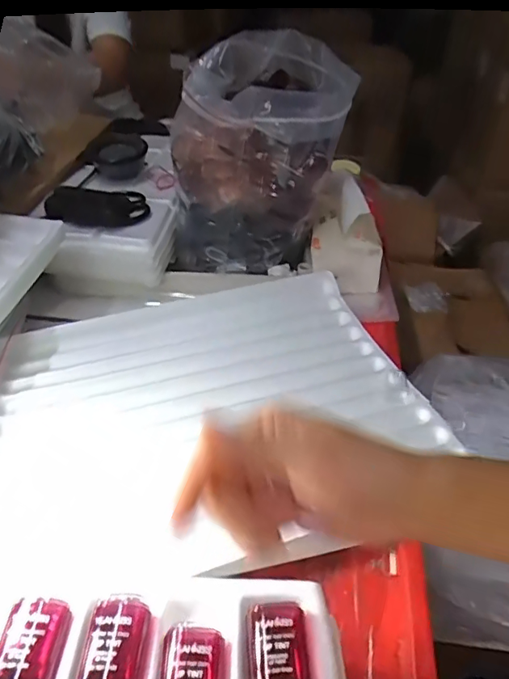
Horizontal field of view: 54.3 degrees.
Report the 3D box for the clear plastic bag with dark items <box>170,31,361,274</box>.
[{"bbox_3d":[0.003,-0.214,0.612,0.207,0.241,0.200,2,38,1],"label":"clear plastic bag with dark items"}]

